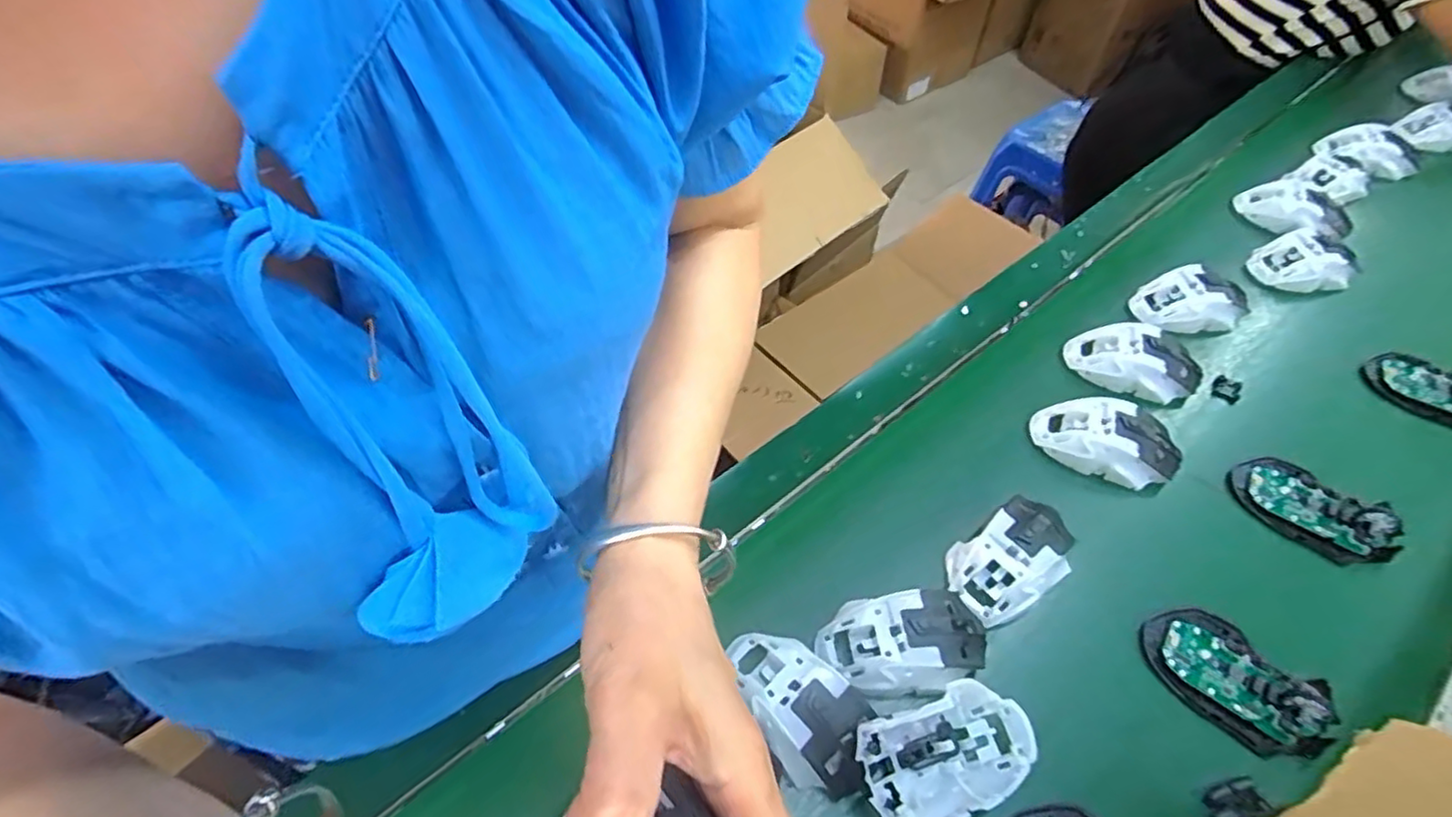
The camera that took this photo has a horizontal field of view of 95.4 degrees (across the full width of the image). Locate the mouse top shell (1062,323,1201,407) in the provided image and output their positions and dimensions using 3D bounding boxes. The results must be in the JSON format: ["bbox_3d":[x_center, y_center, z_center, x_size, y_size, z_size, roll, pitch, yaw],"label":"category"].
[{"bbox_3d":[0.380,-0.042,0.612,0.111,0.042,0.063,8,53,7],"label":"mouse top shell"}]

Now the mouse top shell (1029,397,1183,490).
[{"bbox_3d":[0.323,0.026,0.557,0.112,0.036,0.062,9,53,7],"label":"mouse top shell"}]

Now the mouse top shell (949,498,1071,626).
[{"bbox_3d":[0.218,0.109,0.496,0.111,0.032,0.063,-28,57,-20],"label":"mouse top shell"}]

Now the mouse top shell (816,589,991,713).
[{"bbox_3d":[0.123,0.161,0.452,0.112,0.028,0.067,-8,53,-5],"label":"mouse top shell"}]

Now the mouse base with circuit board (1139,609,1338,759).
[{"bbox_3d":[0.348,0.184,0.451,0.067,0.017,0.110,-32,59,-22],"label":"mouse base with circuit board"}]

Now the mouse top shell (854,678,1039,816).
[{"bbox_3d":[0.138,0.217,0.413,0.110,0.030,0.064,-18,54,-13],"label":"mouse top shell"}]

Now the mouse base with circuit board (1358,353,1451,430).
[{"bbox_3d":[0.649,-0.016,0.599,0.054,0.029,0.110,-38,61,-25],"label":"mouse base with circuit board"}]

